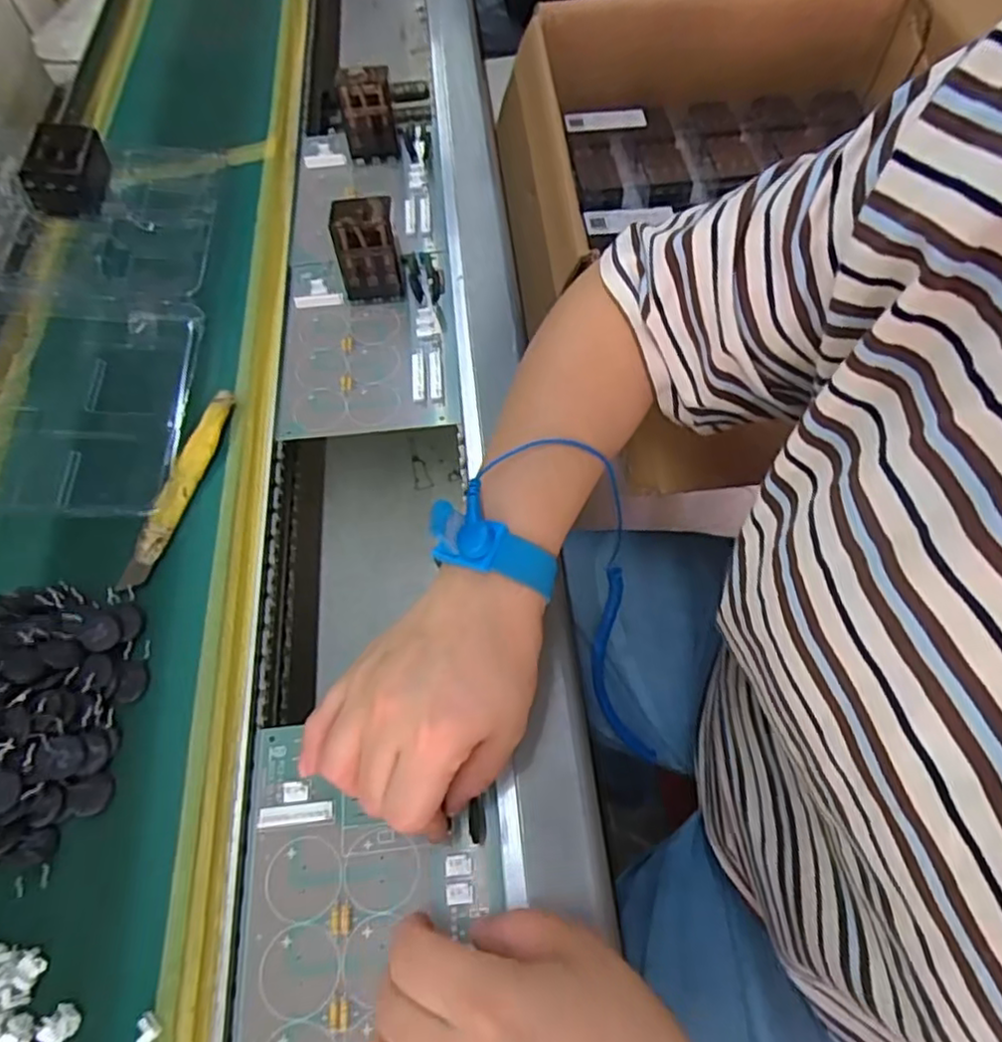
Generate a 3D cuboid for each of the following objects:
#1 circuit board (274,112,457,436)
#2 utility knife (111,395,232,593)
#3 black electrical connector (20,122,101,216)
[{"bbox_3d":[-0.102,-0.211,0.483,0.123,0.055,0.311,-3,61,-4],"label":"circuit board"},{"bbox_3d":[-0.194,-0.024,0.398,0.018,0.013,0.133,15,61,4],"label":"utility knife"},{"bbox_3d":[-0.324,-0.264,0.489,0.043,0.038,0.069,-6,61,-1],"label":"black electrical connector"}]

